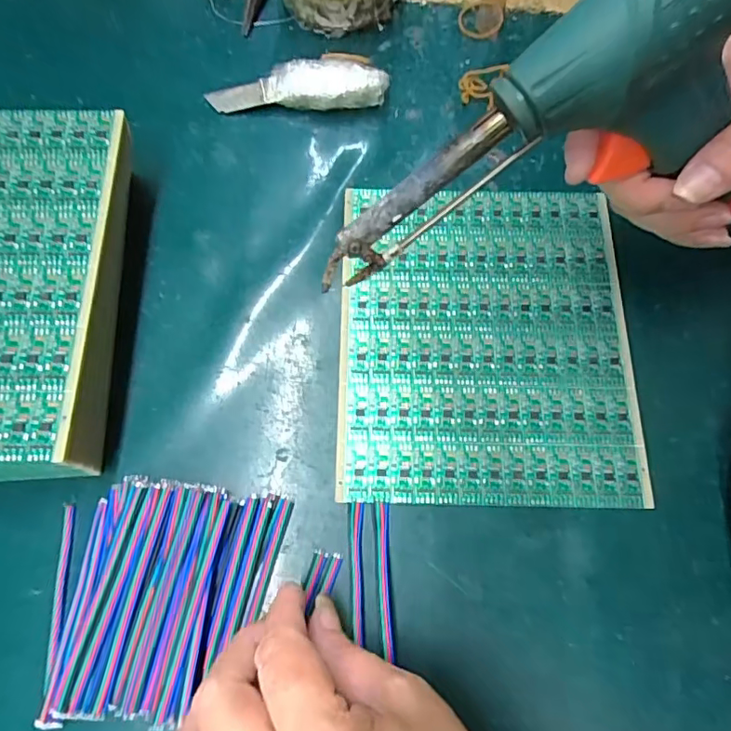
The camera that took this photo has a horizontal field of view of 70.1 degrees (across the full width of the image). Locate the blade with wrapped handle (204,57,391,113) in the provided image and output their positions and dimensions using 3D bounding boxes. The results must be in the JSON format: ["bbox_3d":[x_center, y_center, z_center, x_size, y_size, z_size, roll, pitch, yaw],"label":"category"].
[{"bbox_3d":[-0.045,-0.185,0.347,0.116,0.022,0.030,-3,72,-1],"label":"blade with wrapped handle"}]

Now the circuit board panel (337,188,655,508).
[{"bbox_3d":[0.069,-0.019,0.301,0.163,0.004,0.190,1,72,0],"label":"circuit board panel"}]

